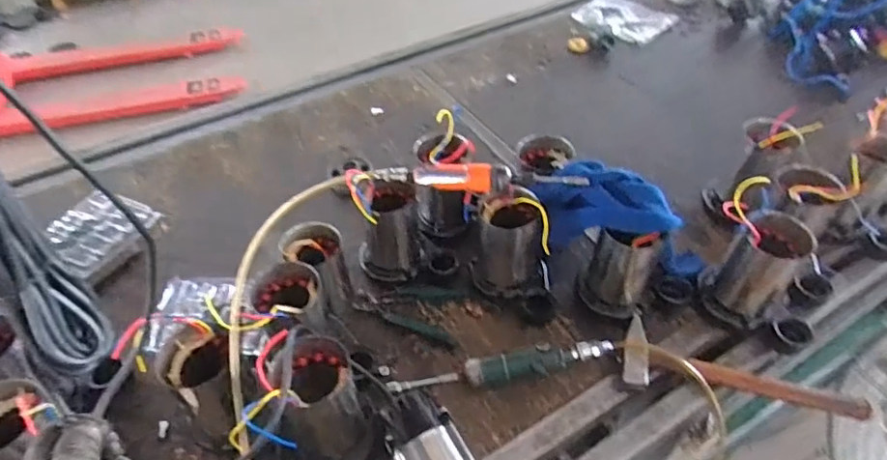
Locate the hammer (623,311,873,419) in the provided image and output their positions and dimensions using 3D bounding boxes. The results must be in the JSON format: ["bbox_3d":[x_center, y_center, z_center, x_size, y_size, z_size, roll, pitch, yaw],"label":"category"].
[{"bbox_3d":[0.431,0.207,0.805,0.344,0.049,0.111,6,48,7],"label":"hammer"}]

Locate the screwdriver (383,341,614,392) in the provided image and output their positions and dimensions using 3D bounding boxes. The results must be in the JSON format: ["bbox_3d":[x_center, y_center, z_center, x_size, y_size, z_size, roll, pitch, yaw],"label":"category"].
[{"bbox_3d":[0.085,0.201,0.790,0.323,0.043,0.041,-7,48,-4],"label":"screwdriver"}]

